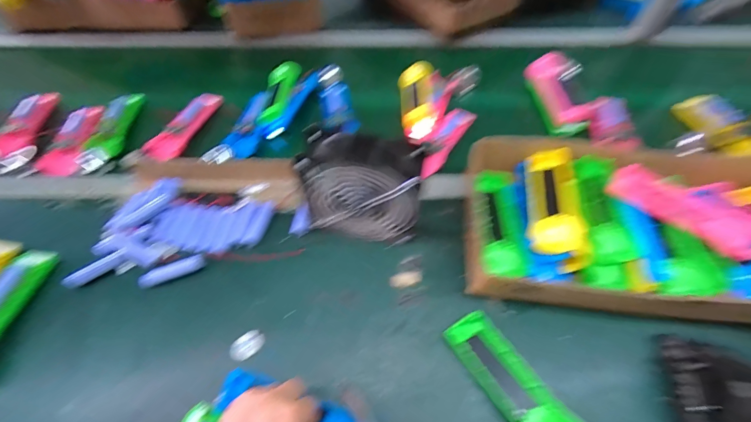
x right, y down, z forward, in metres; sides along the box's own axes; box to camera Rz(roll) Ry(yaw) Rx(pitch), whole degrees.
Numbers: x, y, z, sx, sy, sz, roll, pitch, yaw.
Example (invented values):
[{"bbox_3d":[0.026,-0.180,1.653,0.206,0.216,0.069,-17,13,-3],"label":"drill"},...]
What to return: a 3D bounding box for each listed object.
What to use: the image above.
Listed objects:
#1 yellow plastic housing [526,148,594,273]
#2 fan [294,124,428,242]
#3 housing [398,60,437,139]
[{"bbox_3d":[0.233,-0.010,0.446,0.064,0.035,0.163,8,55,7],"label":"yellow plastic housing"},{"bbox_3d":[-0.017,-0.026,0.425,0.145,0.138,0.062,6,55,6],"label":"fan"},{"bbox_3d":[0.077,-0.203,0.625,0.063,0.046,0.178,1,54,2],"label":"housing"}]

